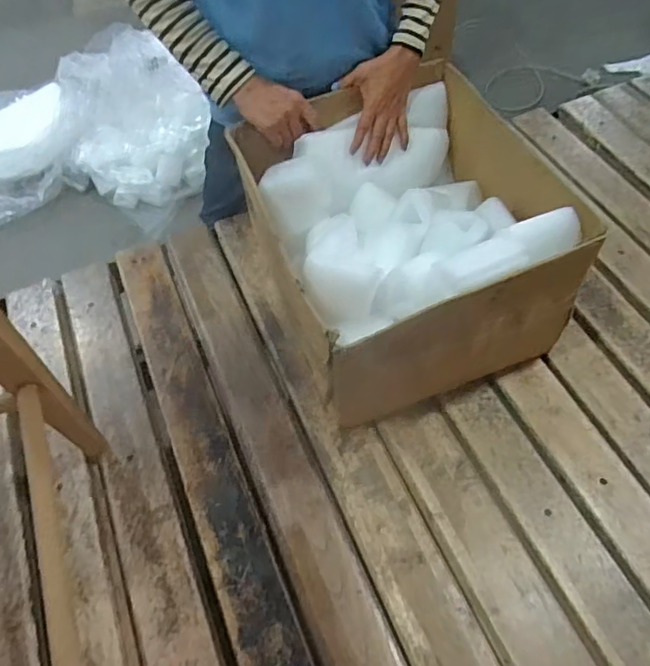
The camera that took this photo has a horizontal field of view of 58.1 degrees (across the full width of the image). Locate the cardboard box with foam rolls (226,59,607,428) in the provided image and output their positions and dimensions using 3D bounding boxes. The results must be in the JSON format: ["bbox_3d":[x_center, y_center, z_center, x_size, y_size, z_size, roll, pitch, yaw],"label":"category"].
[{"bbox_3d":[0.120,-0.141,0.919,0.387,0.267,0.437,-18,55,-10],"label":"cardboard box with foam rolls"}]

